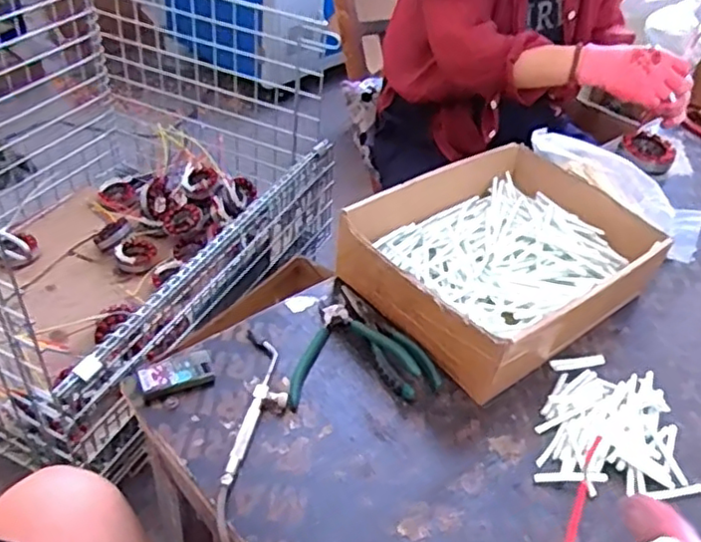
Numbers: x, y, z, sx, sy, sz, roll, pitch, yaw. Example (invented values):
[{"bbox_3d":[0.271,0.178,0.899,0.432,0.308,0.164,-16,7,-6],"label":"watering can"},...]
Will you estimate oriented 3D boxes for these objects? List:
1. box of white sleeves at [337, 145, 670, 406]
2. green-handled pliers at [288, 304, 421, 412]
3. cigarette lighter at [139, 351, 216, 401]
[{"bbox_3d":[0.180,-0.017,0.752,0.330,0.092,0.245,-24,49,-32],"label":"box of white sleeves"},{"bbox_3d":[-0.009,0.078,0.655,0.128,0.017,0.117,-7,42,-15],"label":"green-handled pliers"},{"bbox_3d":[-0.165,0.099,0.613,0.069,0.020,0.034,-18,46,-26],"label":"cigarette lighter"}]

